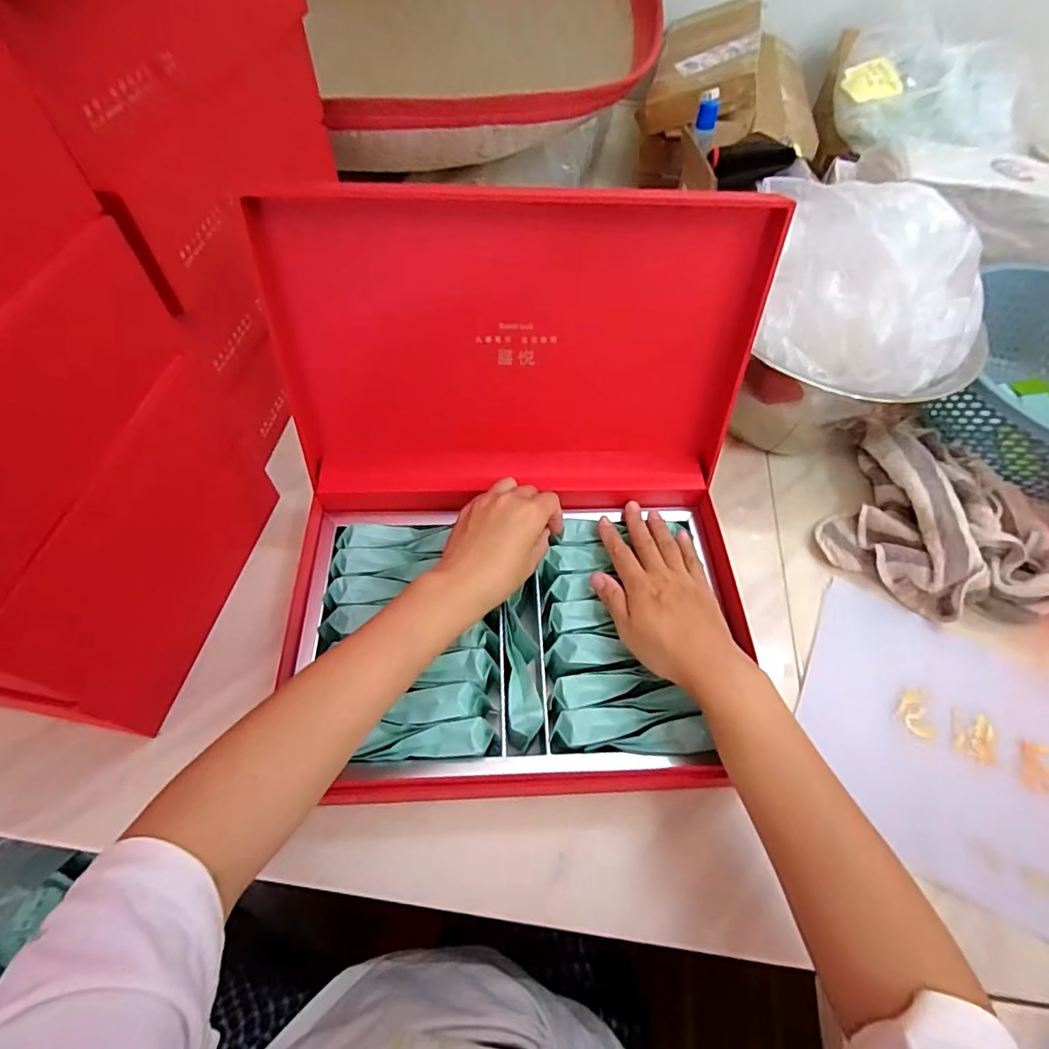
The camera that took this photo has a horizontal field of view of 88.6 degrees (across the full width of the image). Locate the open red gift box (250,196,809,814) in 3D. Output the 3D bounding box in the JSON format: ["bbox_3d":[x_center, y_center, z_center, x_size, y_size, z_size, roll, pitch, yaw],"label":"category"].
[{"bbox_3d":[-0.013,-0.040,0.395,0.364,0.218,0.401,8,58,1],"label":"open red gift box"}]

